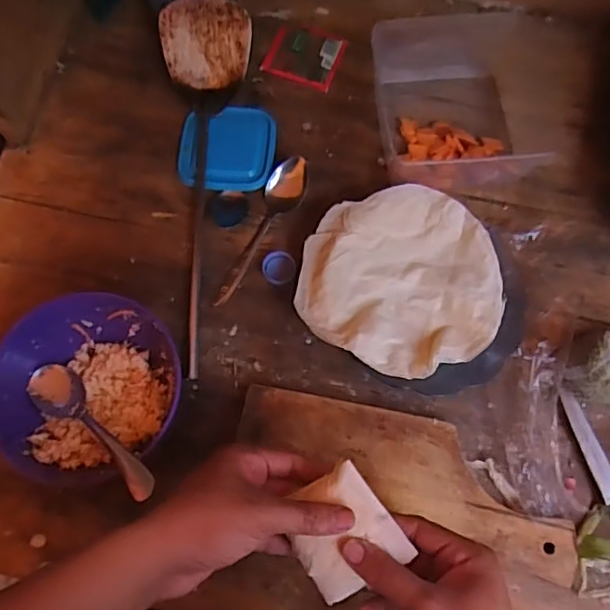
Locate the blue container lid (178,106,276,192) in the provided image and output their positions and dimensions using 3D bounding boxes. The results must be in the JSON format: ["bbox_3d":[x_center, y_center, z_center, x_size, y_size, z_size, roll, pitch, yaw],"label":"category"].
[{"bbox_3d":[-0.082,-0.166,0.605,0.097,0.012,0.097,0,76,-2],"label":"blue container lid"}]

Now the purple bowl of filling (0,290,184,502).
[{"bbox_3d":[-0.180,0.073,0.496,0.143,0.079,0.160,0,72,0],"label":"purple bowl of filling"}]

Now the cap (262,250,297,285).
[{"bbox_3d":[-0.025,-0.037,0.568,0.031,0.010,0.037,-36,76,-11],"label":"cap"}]

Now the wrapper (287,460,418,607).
[{"bbox_3d":[0.024,0.155,0.394,0.066,0.022,0.074,-33,75,-10],"label":"wrapper"}]

